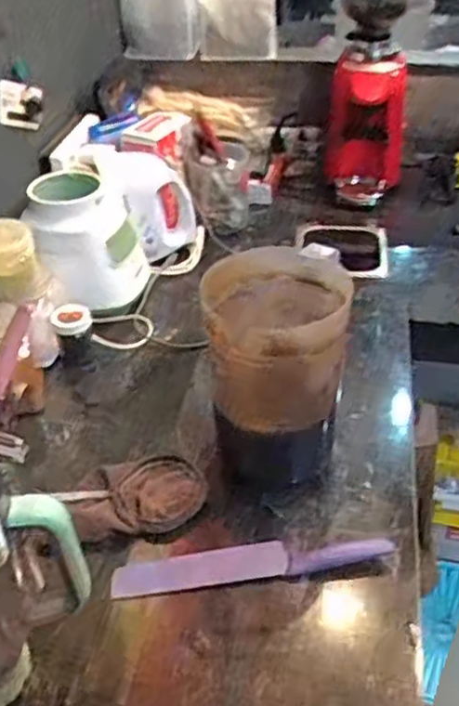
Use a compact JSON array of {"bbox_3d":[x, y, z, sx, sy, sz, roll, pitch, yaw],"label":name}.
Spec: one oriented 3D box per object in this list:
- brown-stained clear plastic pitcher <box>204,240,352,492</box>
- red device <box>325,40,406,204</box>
[{"bbox_3d":[0.054,0.023,0.838,0.147,0.237,0.167,-3,37,-3],"label":"brown-stained clear plastic pitcher"},{"bbox_3d":[0.257,-0.417,1.378,0.136,0.295,0.095,6,39,7],"label":"red device"}]

